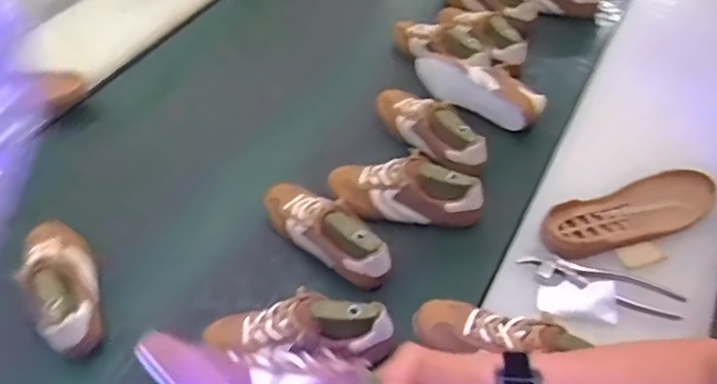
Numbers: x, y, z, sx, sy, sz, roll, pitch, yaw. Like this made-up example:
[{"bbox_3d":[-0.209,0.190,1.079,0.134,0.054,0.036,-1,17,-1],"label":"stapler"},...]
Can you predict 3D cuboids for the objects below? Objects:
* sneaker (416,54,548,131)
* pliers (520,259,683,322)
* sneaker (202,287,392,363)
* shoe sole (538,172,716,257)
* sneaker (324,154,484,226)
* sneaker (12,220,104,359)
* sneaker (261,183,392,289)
[{"bbox_3d":[0.213,-0.190,1.025,0.243,0.075,0.080,28,53,23],"label":"sneaker"},{"bbox_3d":[0.296,0.112,0.706,0.188,0.011,0.044,17,50,15],"label":"pliers"},{"bbox_3d":[-0.074,0.172,0.711,0.228,0.089,0.078,8,48,8],"label":"sneaker"},{"bbox_3d":[0.367,0.023,0.767,0.263,0.021,0.086,-16,49,-14],"label":"shoe sole"},{"bbox_3d":[0.067,-0.009,0.860,0.234,0.084,0.081,12,49,11],"label":"sneaker"},{"bbox_3d":[-0.407,0.111,0.780,0.079,0.073,0.238,-24,52,-20],"label":"sneaker"},{"bbox_3d":[-0.047,0.047,0.837,0.236,0.074,0.084,34,56,27],"label":"sneaker"}]

